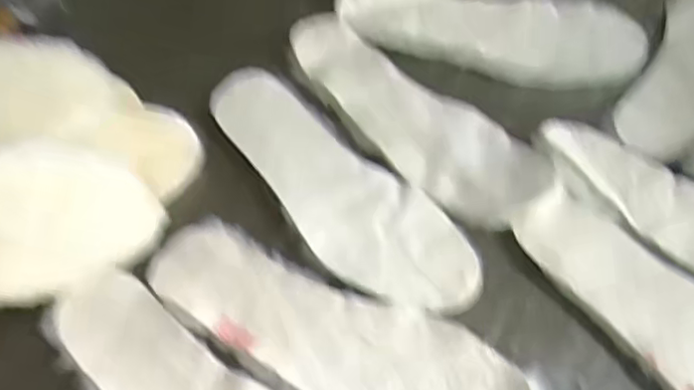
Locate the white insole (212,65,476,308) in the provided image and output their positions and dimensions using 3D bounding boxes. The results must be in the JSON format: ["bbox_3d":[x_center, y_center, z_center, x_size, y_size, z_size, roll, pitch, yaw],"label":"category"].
[{"bbox_3d":[-0.013,-0.007,0.501,0.267,0.010,0.089,38,66,22],"label":"white insole"}]

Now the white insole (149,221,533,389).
[{"bbox_3d":[-0.012,0.097,0.441,0.279,0.006,0.083,25,62,16],"label":"white insole"}]

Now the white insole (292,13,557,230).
[{"bbox_3d":[0.049,-0.072,0.543,0.090,0.012,0.262,-39,65,-20],"label":"white insole"}]

